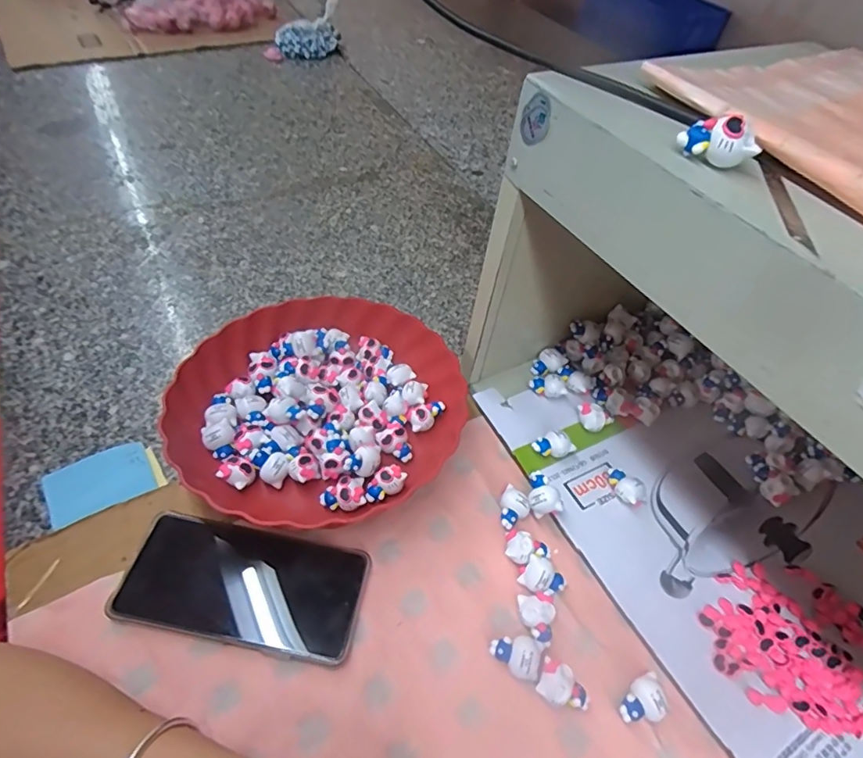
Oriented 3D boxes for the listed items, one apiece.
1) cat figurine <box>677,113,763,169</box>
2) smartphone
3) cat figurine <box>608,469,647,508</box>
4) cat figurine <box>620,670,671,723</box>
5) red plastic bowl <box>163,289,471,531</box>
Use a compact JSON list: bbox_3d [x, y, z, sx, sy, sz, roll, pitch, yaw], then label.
[{"bbox_3d":[0.134,-0.111,0.238,0.033,0.021,0.014,17,50,10],"label":"cat figurine"},{"bbox_3d":[-0.133,0.144,0.364,0.165,0.014,0.078,9,51,3],"label":"smartphone"},{"bbox_3d":[0.163,0.093,0.431,0.036,0.023,0.023,31,56,19],"label":"cat figurine"},{"bbox_3d":[0.139,0.213,0.337,0.031,0.013,0.024,-15,54,-16],"label":"cat figurine"},{"bbox_3d":[-0.102,0.020,0.459,0.236,0.059,0.231,2,51,-3],"label":"red plastic bowl"}]

